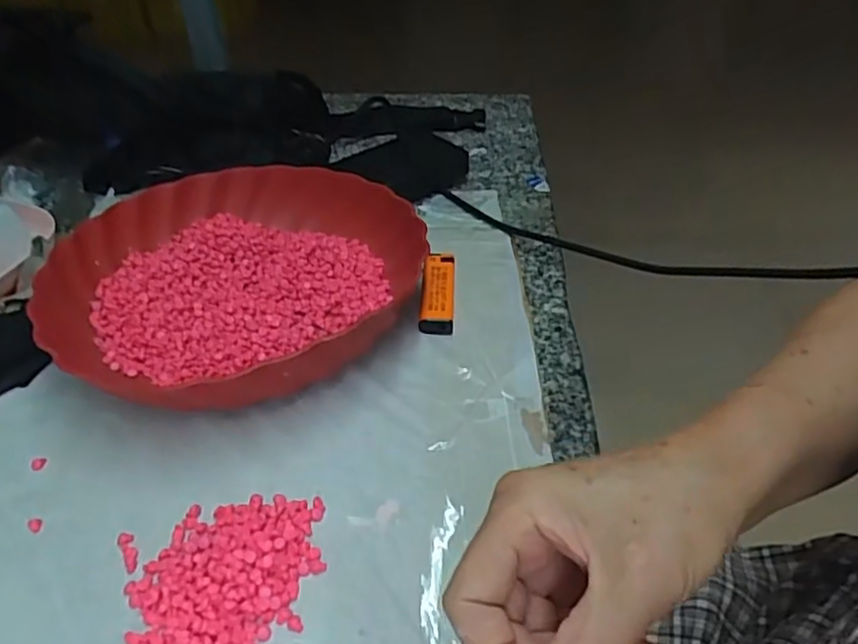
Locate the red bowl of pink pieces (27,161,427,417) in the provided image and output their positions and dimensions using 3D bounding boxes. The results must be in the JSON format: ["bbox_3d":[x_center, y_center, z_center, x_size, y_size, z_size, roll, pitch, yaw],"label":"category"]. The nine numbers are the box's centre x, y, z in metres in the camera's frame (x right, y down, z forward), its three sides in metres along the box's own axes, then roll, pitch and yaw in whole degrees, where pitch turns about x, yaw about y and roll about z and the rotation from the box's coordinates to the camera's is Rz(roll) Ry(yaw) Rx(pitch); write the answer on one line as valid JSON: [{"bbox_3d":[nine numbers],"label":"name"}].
[{"bbox_3d":[-0.132,-0.036,0.446,0.233,0.049,0.225,-1,41,1],"label":"red bowl of pink pieces"}]

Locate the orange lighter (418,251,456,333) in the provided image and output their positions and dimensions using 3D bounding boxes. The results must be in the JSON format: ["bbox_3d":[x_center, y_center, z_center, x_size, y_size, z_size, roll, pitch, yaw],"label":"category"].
[{"bbox_3d":[0.006,-0.021,0.458,0.022,0.015,0.078,1,41,3],"label":"orange lighter"}]

